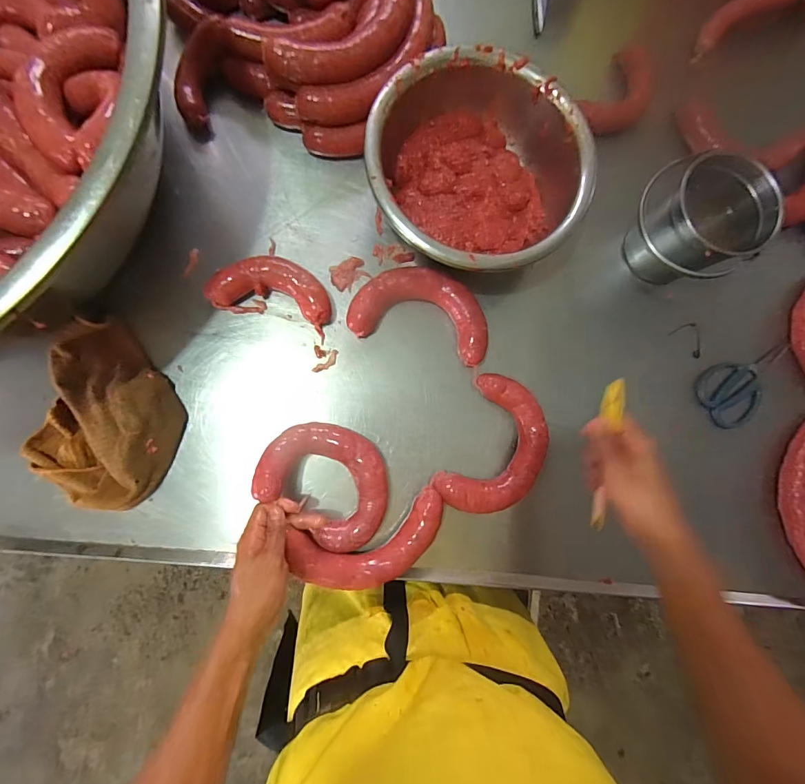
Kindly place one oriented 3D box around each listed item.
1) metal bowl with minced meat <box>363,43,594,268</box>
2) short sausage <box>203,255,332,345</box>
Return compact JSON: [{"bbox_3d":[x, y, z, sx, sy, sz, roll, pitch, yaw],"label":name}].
[{"bbox_3d":[0.095,-0.291,0.548,0.278,0.116,0.281,1,83,-6],"label":"metal bowl with minced meat"},{"bbox_3d":[-0.176,-0.135,0.537,0.163,0.040,0.088,20,81,-3],"label":"short sausage"}]

